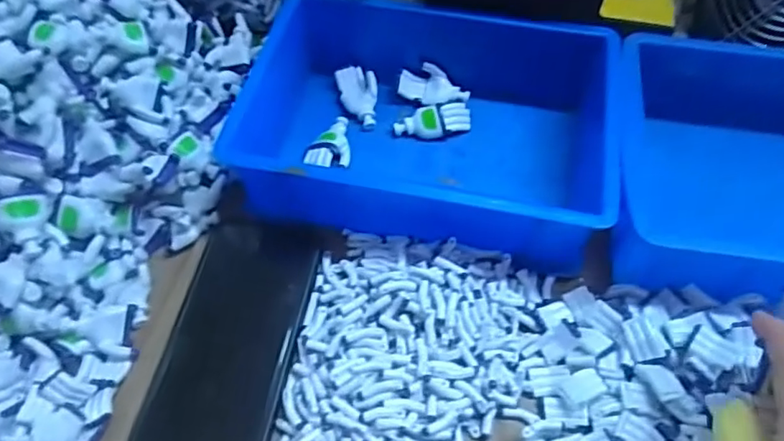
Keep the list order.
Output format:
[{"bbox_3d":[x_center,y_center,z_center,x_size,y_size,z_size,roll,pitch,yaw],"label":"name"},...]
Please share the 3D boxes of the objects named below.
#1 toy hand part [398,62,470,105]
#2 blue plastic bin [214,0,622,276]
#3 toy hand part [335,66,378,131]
[{"bbox_3d":[0.032,-0.105,0.457,0.055,0.011,0.034,34,98,-1],"label":"toy hand part"},{"bbox_3d":[0.028,-0.077,0.408,0.239,0.078,0.183,11,59,7],"label":"blue plastic bin"},{"bbox_3d":[-0.026,-0.099,0.453,0.030,0.011,0.057,-10,59,-6],"label":"toy hand part"}]

